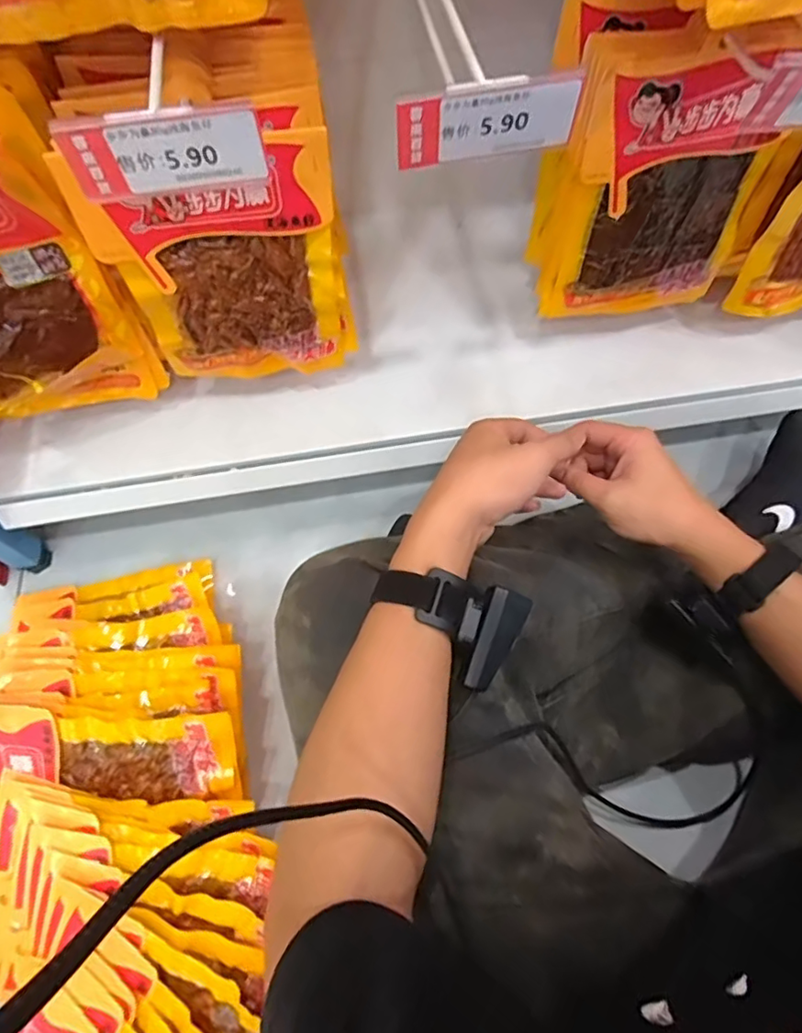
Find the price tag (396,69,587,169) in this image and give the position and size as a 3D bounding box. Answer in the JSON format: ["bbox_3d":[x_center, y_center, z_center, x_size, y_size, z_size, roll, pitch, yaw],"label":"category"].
[{"bbox_3d":[0.047,-0.213,0.310,0.096,0.039,0.007,-7,65,-2],"label":"price tag"}]

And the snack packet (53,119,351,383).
[{"bbox_3d":[-0.135,-0.191,0.471,0.174,0.208,0.024,-15,66,-6],"label":"snack packet"}]

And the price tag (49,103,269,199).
[{"bbox_3d":[-0.122,-0.191,0.299,0.099,0.037,0.009,-8,65,-2],"label":"price tag"}]

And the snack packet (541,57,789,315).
[{"bbox_3d":[0.227,-0.267,0.500,0.159,0.213,0.018,-7,65,-2],"label":"snack packet"}]

